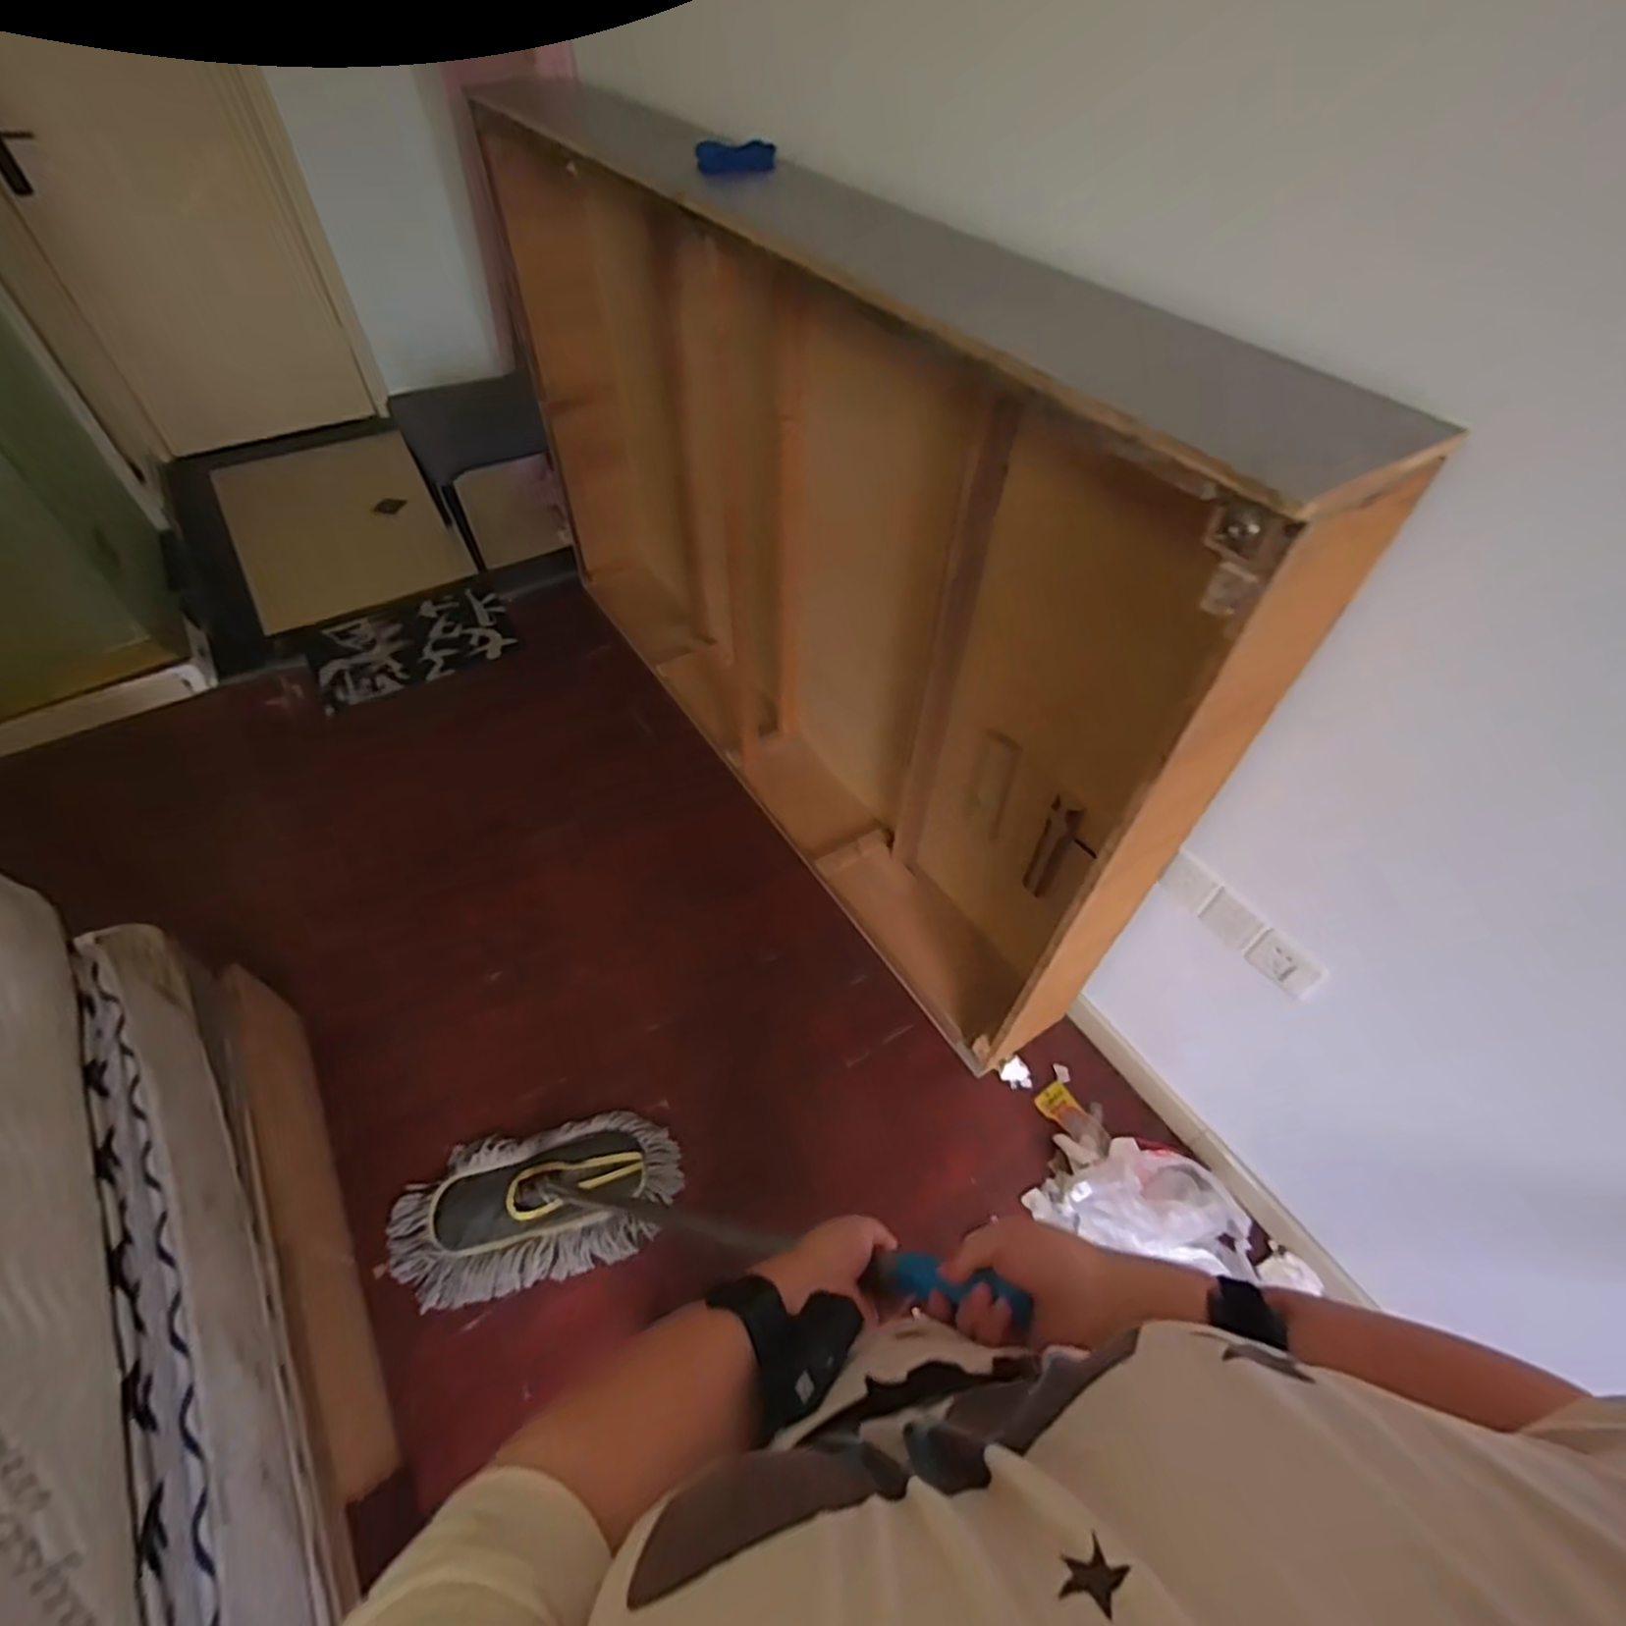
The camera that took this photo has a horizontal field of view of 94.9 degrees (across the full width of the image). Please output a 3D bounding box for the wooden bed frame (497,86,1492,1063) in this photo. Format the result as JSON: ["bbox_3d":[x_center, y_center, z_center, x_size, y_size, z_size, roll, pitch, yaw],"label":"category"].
[{"bbox_3d":[-0.097,-0.567,1.608,0.288,1.232,2.024,-27,57,-21],"label":"wooden bed frame"}]

